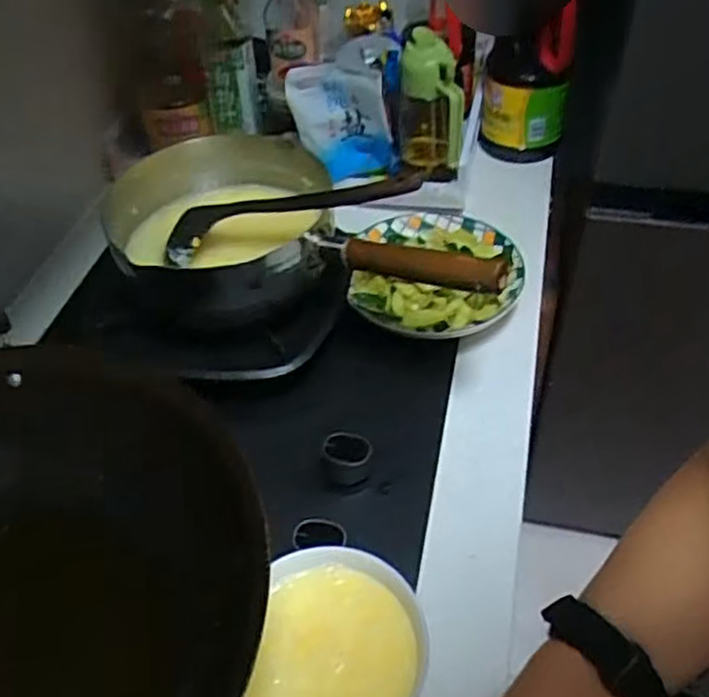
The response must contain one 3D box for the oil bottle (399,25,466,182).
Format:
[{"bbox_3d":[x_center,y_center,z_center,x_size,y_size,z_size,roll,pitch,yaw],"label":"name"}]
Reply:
[{"bbox_3d":[0.094,-0.289,0.907,0.072,0.189,0.082,-1,46,2],"label":"oil bottle"}]

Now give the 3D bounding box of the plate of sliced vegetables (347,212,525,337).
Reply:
[{"bbox_3d":[0.091,-0.083,0.812,0.182,0.029,0.201,3,47,6],"label":"plate of sliced vegetables"}]

